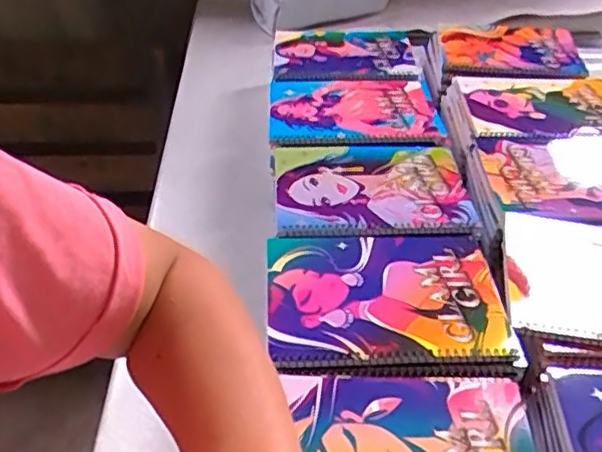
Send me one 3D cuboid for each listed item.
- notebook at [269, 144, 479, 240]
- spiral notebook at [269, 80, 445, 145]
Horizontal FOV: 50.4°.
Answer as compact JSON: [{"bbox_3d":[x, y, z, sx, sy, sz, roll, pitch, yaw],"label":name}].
[{"bbox_3d":[0.077,-0.044,0.679,0.206,0.013,0.152,-2,38,-2],"label":"notebook"},{"bbox_3d":[0.065,-0.145,0.806,0.205,0.012,0.158,-2,38,-3],"label":"spiral notebook"}]

